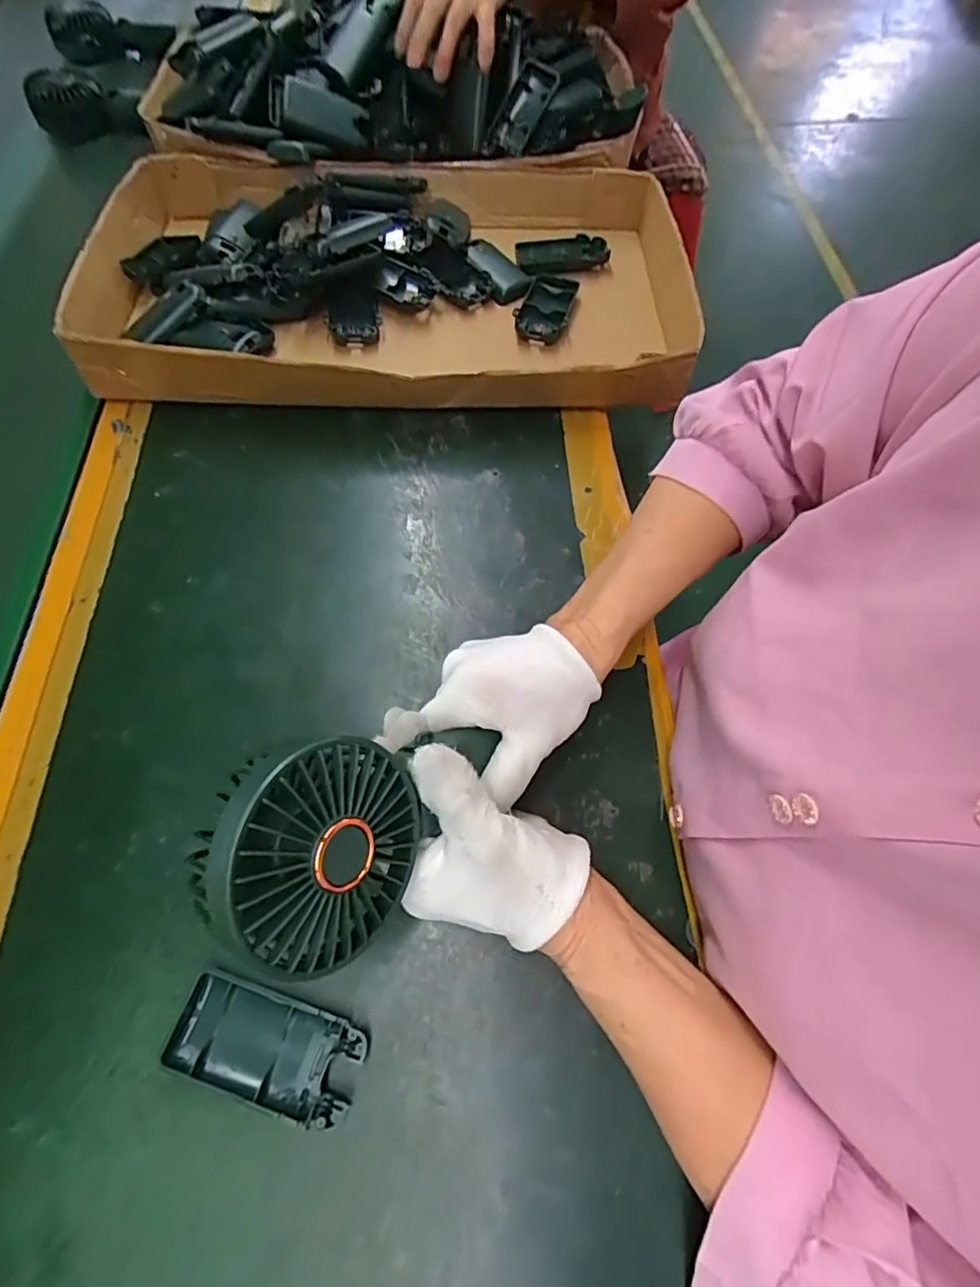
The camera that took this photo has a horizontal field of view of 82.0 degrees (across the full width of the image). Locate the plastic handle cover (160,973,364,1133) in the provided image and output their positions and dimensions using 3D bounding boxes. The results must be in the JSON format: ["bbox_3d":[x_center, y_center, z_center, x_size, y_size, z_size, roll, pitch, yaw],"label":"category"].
[{"bbox_3d":[-0.111,0.201,0.279,0.093,0.013,0.042,16,64,5],"label":"plastic handle cover"}]

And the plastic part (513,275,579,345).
[{"bbox_3d":[0.055,-0.327,0.549,0.048,0.015,0.096,14,64,4],"label":"plastic part"}]

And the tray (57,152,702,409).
[{"bbox_3d":[-0.092,-0.344,0.531,0.512,0.072,0.318,-1,64,-3],"label":"tray"}]

